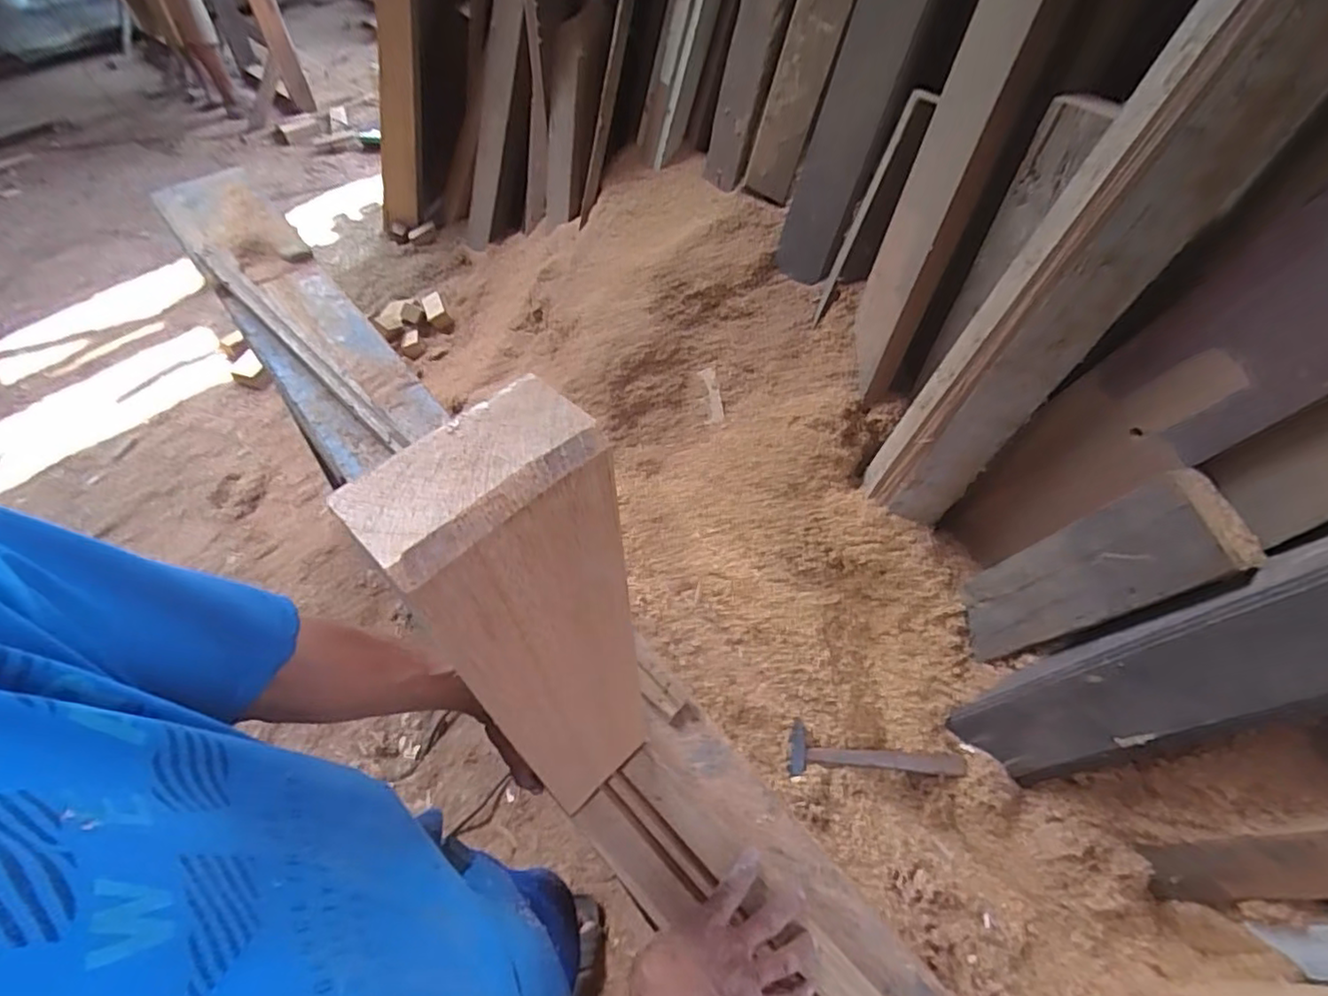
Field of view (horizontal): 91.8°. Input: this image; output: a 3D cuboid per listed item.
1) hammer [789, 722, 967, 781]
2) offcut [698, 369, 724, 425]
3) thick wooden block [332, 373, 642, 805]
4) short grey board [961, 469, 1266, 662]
[{"bbox_3d":[0.325,0.395,0.986,0.280,0.025,0.076,7,55,-7],"label":"hammer"},{"bbox_3d":[0.091,-0.195,1.247,0.033,0.016,0.114,-14,76,18],"label":"offcut"},{"bbox_3d":[-0.063,0.113,0.421,0.101,0.414,0.048,-39,58,-23],"label":"thick wooden block"},{"bbox_3d":[0.550,0.104,0.854,0.063,0.375,0.126,-10,66,-24],"label":"short grey board"}]

